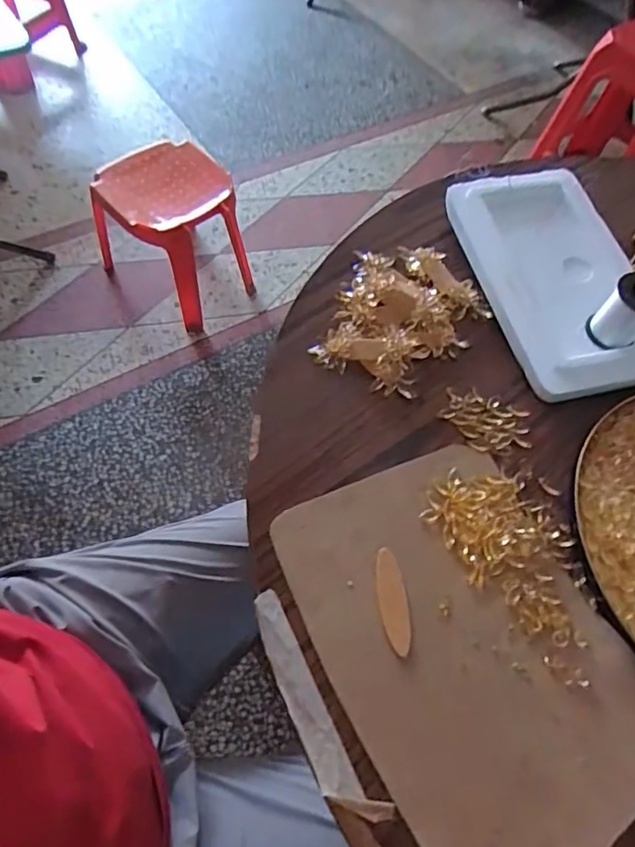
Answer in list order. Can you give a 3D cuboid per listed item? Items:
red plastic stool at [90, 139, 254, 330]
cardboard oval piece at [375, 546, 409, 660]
[{"bbox_3d":[-0.341,-0.471,1.414,0.327,0.314,0.307,43,64,15],"label":"red plastic stool"},{"bbox_3d":[0.052,0.123,0.388,0.020,0.004,0.070,-3,60,-5],"label":"cardboard oval piece"}]

